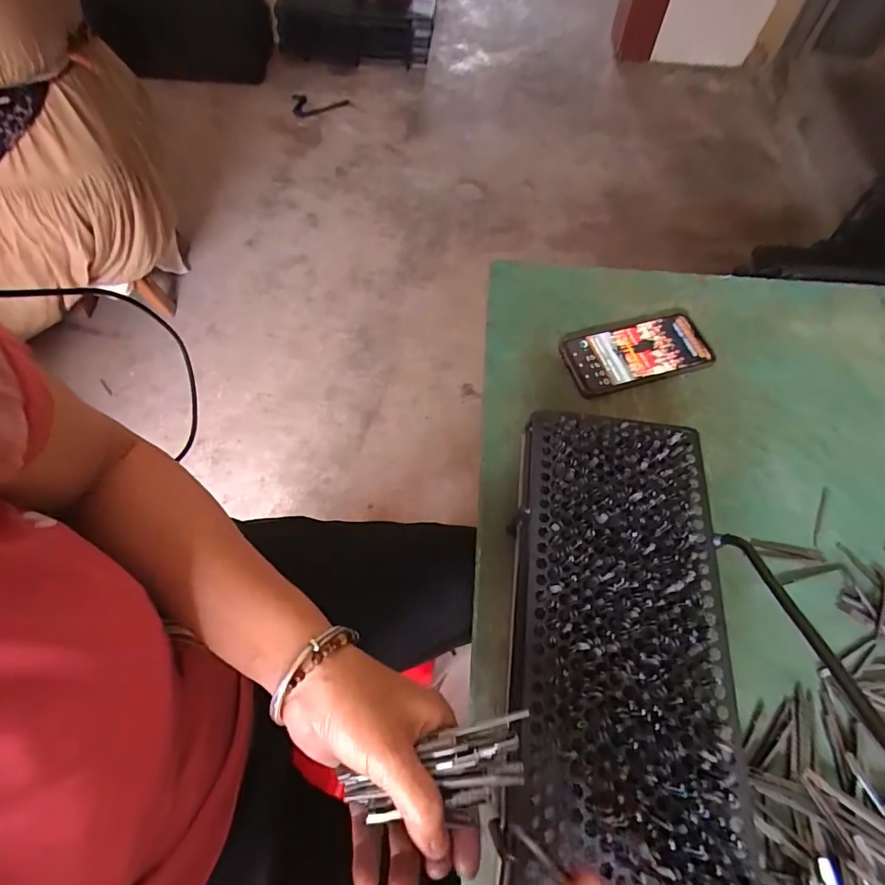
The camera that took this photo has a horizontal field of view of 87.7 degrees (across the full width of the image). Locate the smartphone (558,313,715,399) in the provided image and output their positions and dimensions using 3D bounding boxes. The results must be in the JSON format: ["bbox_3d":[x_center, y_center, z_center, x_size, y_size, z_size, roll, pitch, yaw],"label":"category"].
[{"bbox_3d":[0.218,-0.100,0.513,0.171,0.012,0.079,-16,64,-8],"label":"smartphone"}]

